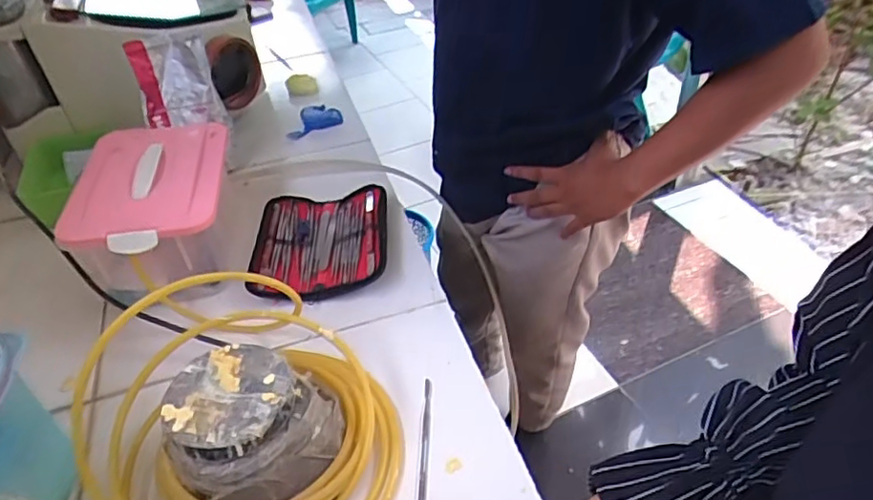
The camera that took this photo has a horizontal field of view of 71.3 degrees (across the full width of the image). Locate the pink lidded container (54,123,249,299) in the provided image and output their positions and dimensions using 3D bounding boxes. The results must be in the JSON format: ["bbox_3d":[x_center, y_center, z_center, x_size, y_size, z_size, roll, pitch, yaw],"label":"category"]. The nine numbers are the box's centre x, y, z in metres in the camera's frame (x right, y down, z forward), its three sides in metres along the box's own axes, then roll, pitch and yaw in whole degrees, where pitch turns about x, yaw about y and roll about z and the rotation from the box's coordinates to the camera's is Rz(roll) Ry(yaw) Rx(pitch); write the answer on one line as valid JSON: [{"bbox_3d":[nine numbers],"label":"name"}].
[{"bbox_3d":[-0.351,-0.056,0.778,0.164,0.129,0.237,-13,41,-10],"label":"pink lidded container"}]

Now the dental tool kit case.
[{"bbox_3d":[-0.153,-0.016,0.798,0.174,0.029,0.201,-6,41,-2],"label":"dental tool kit case"}]

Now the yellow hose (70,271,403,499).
[{"bbox_3d":[-0.156,0.132,0.528,0.238,0.160,0.221,-3,41,2],"label":"yellow hose"}]

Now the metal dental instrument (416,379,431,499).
[{"bbox_3d":[-0.012,0.192,0.567,0.009,0.004,0.172,-1,41,4],"label":"metal dental instrument"}]

